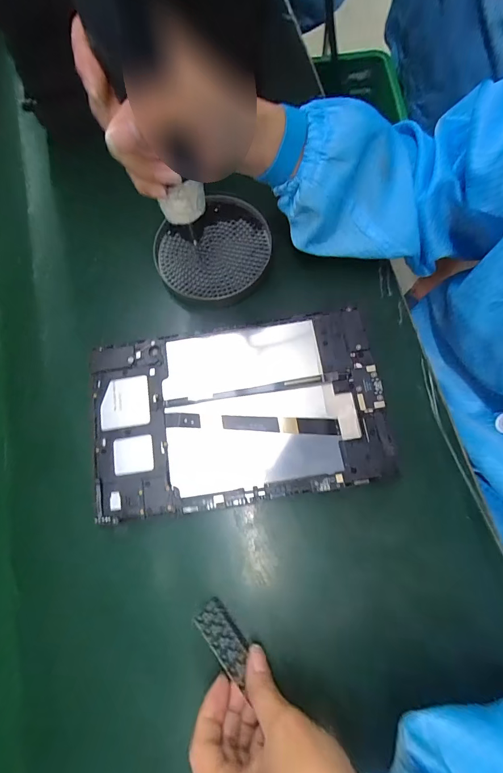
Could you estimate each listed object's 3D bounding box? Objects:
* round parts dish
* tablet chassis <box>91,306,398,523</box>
[{"bbox_3d":[-0.036,-0.135,0.348,0.112,0.015,0.106,0,75,1],"label":"round parts dish"},{"bbox_3d":[-0.013,0.019,0.296,0.235,0.011,0.147,-9,75,-1],"label":"tablet chassis"}]

